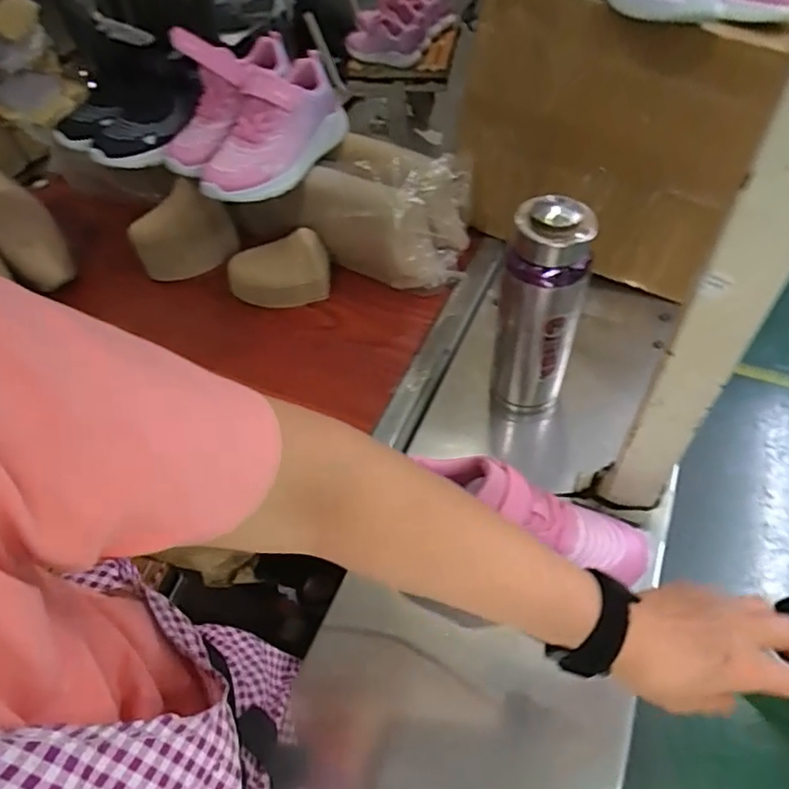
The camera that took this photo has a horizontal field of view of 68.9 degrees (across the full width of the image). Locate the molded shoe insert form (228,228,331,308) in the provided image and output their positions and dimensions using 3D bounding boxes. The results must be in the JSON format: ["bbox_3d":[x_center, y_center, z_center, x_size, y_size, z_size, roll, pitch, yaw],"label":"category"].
[{"bbox_3d":[-0.152,-0.164,0.738,0.135,0.075,0.064,-8,51,0],"label":"molded shoe insert form"}]

